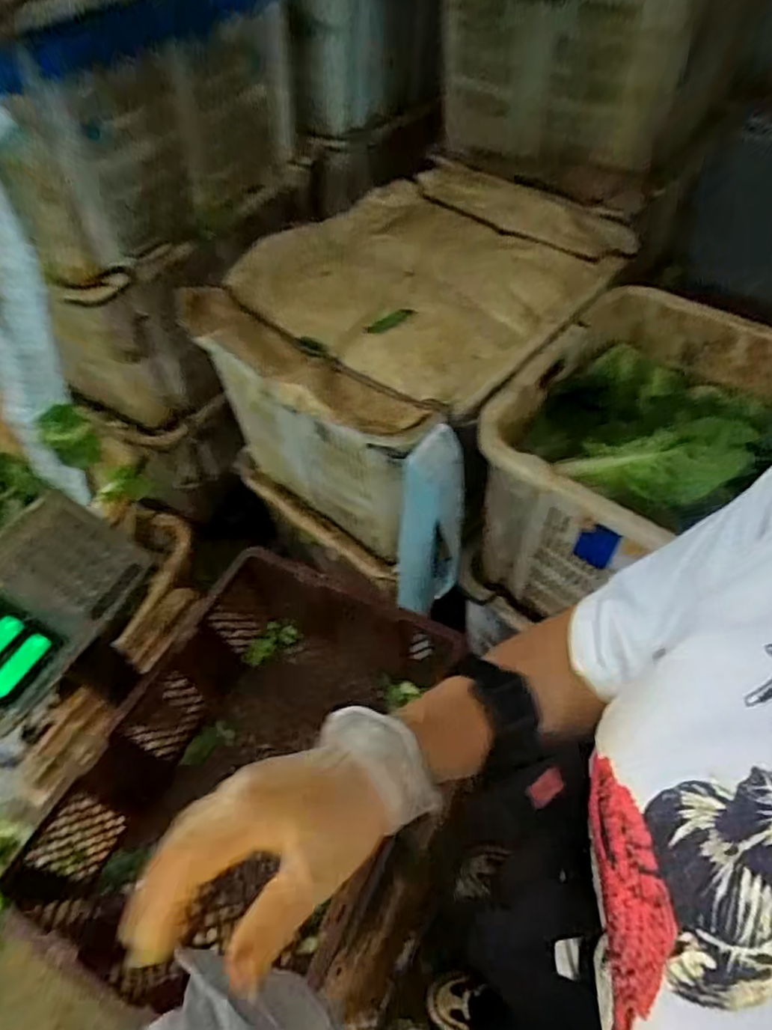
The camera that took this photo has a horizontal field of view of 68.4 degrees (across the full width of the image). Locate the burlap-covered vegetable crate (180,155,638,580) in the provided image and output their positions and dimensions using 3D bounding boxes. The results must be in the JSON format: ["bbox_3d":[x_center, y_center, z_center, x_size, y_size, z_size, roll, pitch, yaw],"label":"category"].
[{"bbox_3d":[0.067,-0.287,1.074,0.483,0.382,0.708,34,61,24],"label":"burlap-covered vegetable crate"}]

